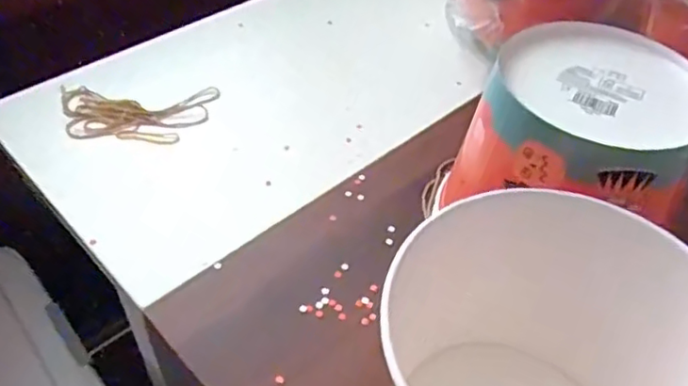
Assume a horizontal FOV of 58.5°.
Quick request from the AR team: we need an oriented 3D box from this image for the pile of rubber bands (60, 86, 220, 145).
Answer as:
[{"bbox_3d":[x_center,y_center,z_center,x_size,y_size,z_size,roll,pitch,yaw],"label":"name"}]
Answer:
[{"bbox_3d":[-0.191,-0.074,0.561,0.141,0.015,0.070,-3,46,-5],"label":"pile of rubber bands"}]

